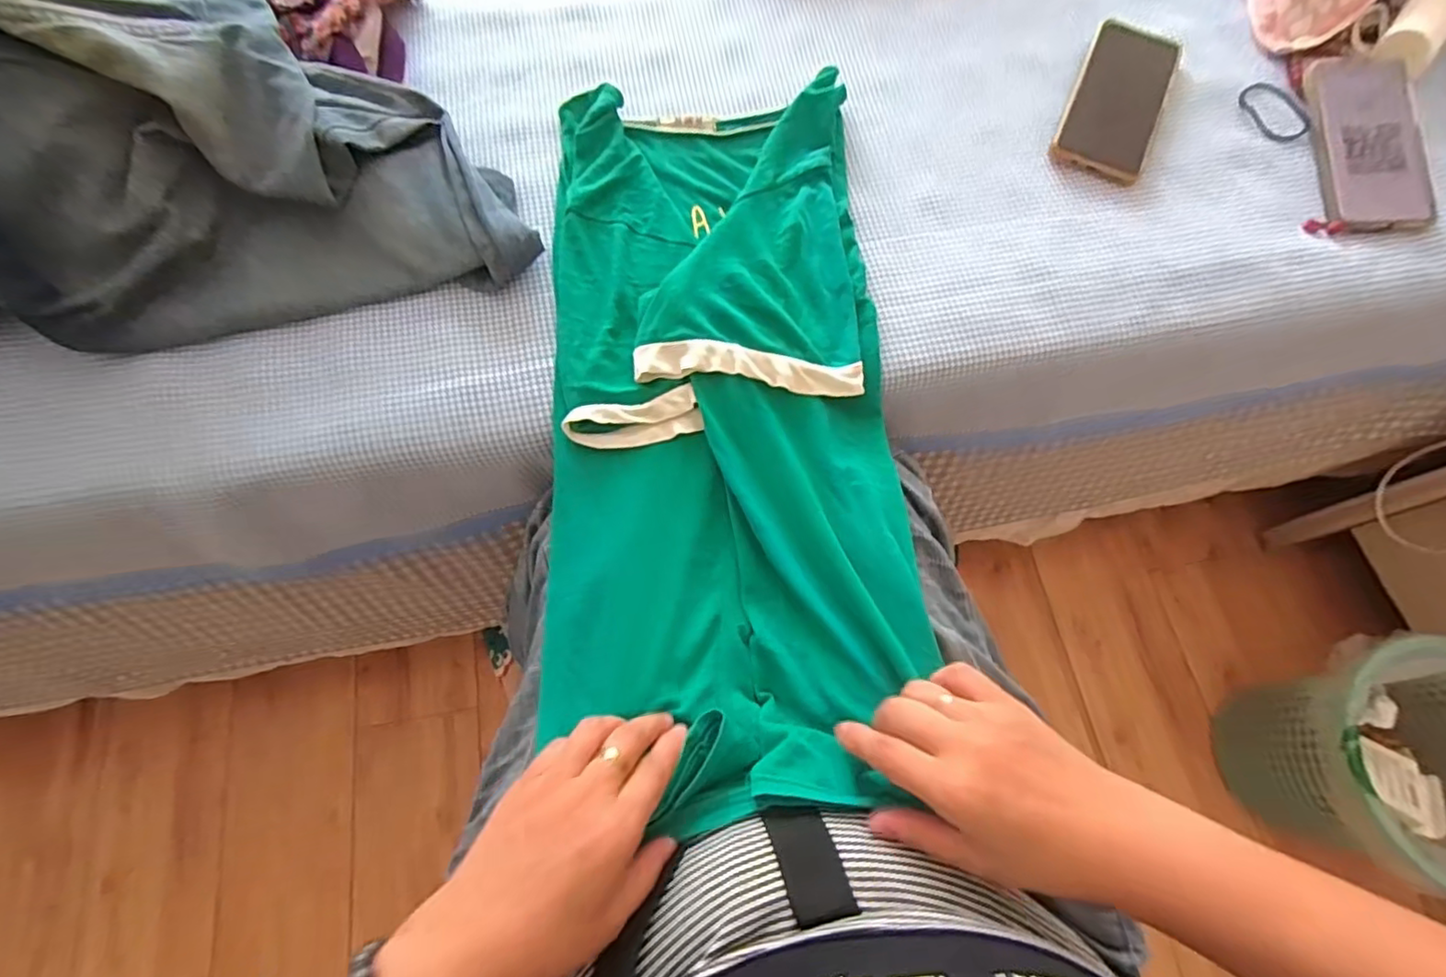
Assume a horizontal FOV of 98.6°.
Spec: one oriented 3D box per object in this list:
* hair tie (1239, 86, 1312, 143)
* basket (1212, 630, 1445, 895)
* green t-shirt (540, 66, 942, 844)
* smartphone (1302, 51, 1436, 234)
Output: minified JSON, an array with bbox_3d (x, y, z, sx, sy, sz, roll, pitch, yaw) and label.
[{"bbox_3d":[0.490,-0.335,0.553,0.040,0.009,0.063,-17,72,-5],"label":"hair tie"},{"bbox_3d":[0.748,0.311,0.720,0.237,0.273,0.240,0,70,0],"label":"basket"},{"bbox_3d":[0.000,-0.064,0.449,0.247,0.052,0.544,-4,74,-1],"label":"green t-shirt"},{"bbox_3d":[0.552,-0.299,0.529,0.079,0.012,0.175,0,77,9],"label":"smartphone"}]

